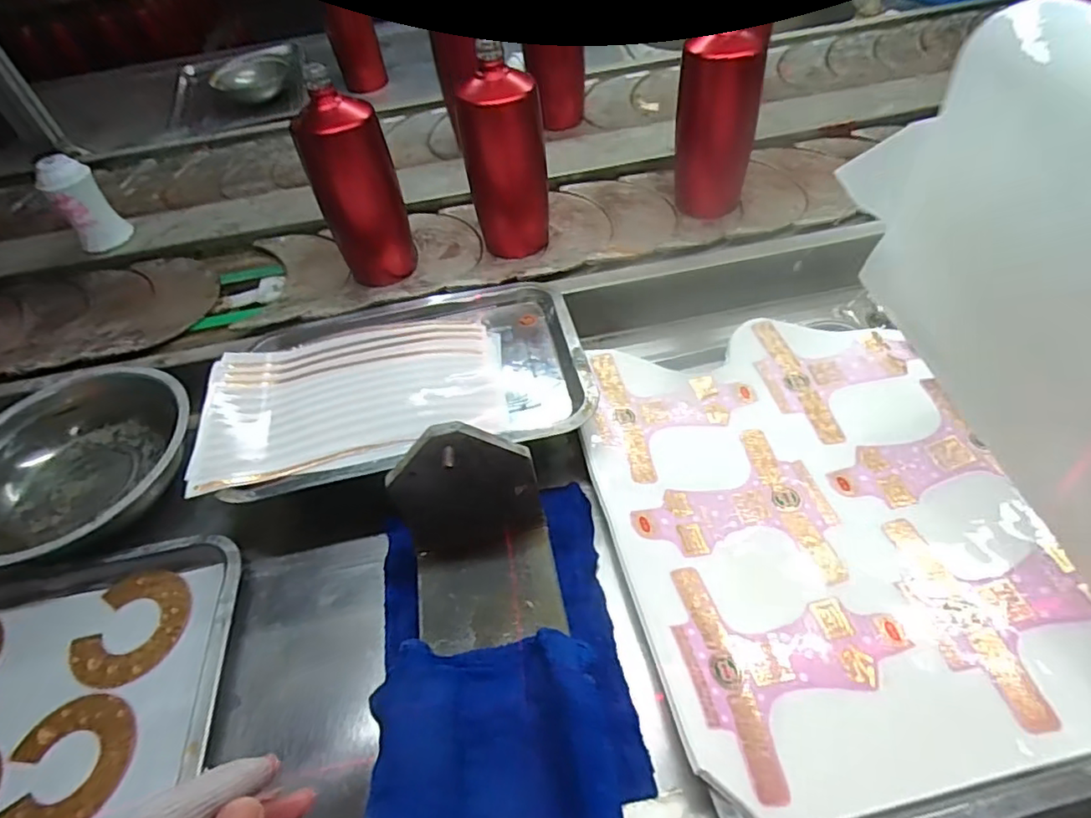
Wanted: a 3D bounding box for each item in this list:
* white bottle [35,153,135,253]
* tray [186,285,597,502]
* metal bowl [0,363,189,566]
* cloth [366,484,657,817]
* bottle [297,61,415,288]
[{"bbox_3d":[-0.548,-0.242,0.708,0.056,0.100,0.047,-32,56,-19],"label":"white bottle"},{"bbox_3d":[-0.129,-0.036,0.524,0.308,0.027,0.239,-9,43,-3],"label":"tray"},{"bbox_3d":[-0.419,0.044,0.518,0.219,0.052,0.193,23,58,24],"label":"metal bowl"},{"bbox_3d":[-0.029,0.149,0.380,0.160,0.057,0.243,-13,51,-3],"label":"cloth"},{"bbox_3d":[-0.193,-0.217,0.608,0.081,0.202,0.064,14,55,19],"label":"bottle"}]

